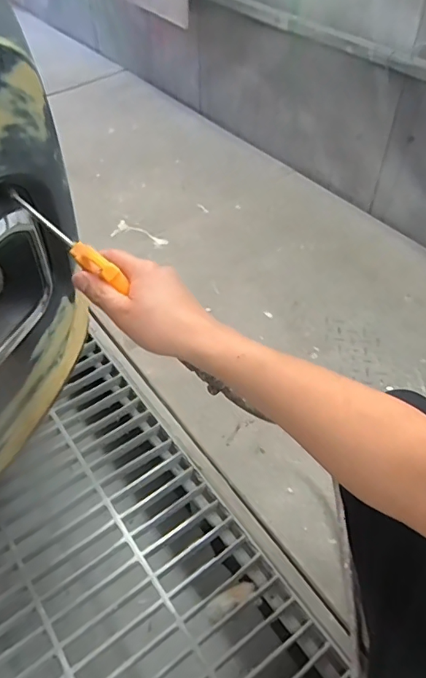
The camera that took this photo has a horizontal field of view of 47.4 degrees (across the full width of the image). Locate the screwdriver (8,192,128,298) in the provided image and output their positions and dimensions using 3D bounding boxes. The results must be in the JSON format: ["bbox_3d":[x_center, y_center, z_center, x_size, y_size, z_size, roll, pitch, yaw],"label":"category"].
[{"bbox_3d":[-0.134,-0.091,0.445,0.146,0.012,0.016,40,57,16],"label":"screwdriver"}]

